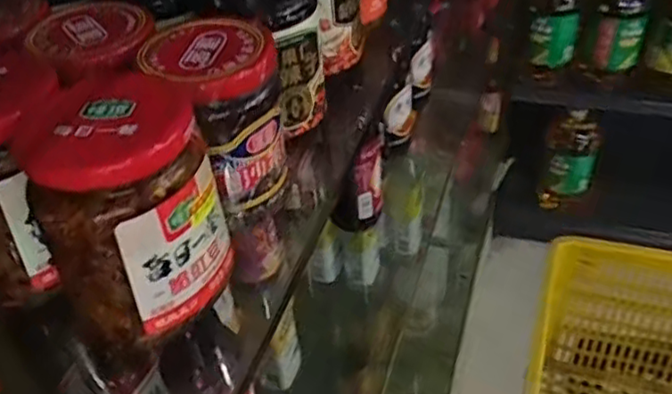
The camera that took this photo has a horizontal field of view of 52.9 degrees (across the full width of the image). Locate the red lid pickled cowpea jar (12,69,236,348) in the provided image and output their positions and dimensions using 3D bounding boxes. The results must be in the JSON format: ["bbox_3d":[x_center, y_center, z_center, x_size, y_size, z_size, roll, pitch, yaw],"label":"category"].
[{"bbox_3d":[-0.081,0.003,0.277,0.064,0.086,0.062,-4,41,3],"label":"red lid pickled cowpea jar"}]

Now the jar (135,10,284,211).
[{"bbox_3d":[-0.056,-0.042,0.331,0.060,0.076,0.058,26,51,32],"label":"jar"}]

